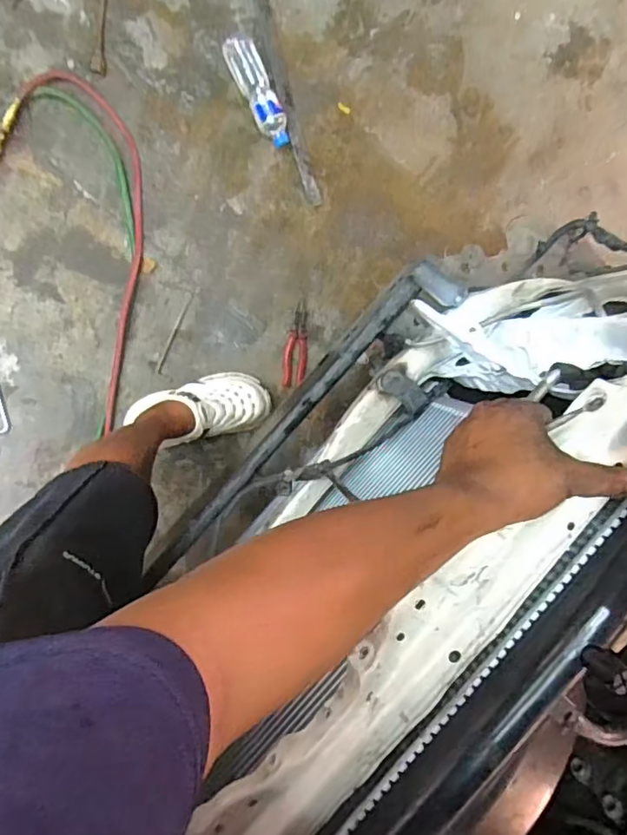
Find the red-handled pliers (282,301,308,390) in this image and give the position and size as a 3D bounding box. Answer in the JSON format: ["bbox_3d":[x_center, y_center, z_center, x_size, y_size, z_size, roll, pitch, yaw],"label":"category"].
[{"bbox_3d":[-0.040,-0.162,1.215,0.053,0.012,0.186,1,98,-8],"label":"red-handled pliers"}]

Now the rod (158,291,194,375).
[{"bbox_3d":[-0.300,-0.182,1.174,0.011,0.006,0.181,23,92,-10],"label":"rod"}]

